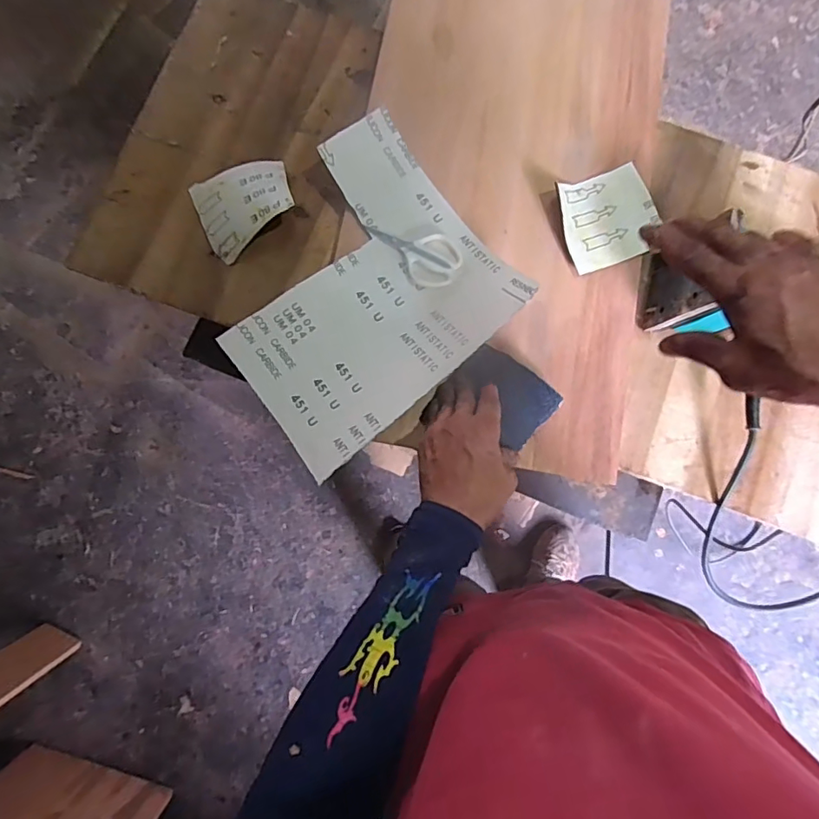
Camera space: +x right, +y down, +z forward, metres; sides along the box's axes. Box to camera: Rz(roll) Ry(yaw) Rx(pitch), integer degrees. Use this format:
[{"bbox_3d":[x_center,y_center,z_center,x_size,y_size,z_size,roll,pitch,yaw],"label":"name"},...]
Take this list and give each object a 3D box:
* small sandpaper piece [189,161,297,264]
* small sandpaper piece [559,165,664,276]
[{"bbox_3d":[-0.194,-0.248,0.609,0.119,0.046,0.108,-29,81,-6],"label":"small sandpaper piece"},{"bbox_3d":[0.228,-0.220,0.600,0.108,0.014,0.108,-16,80,-4],"label":"small sandpaper piece"}]

